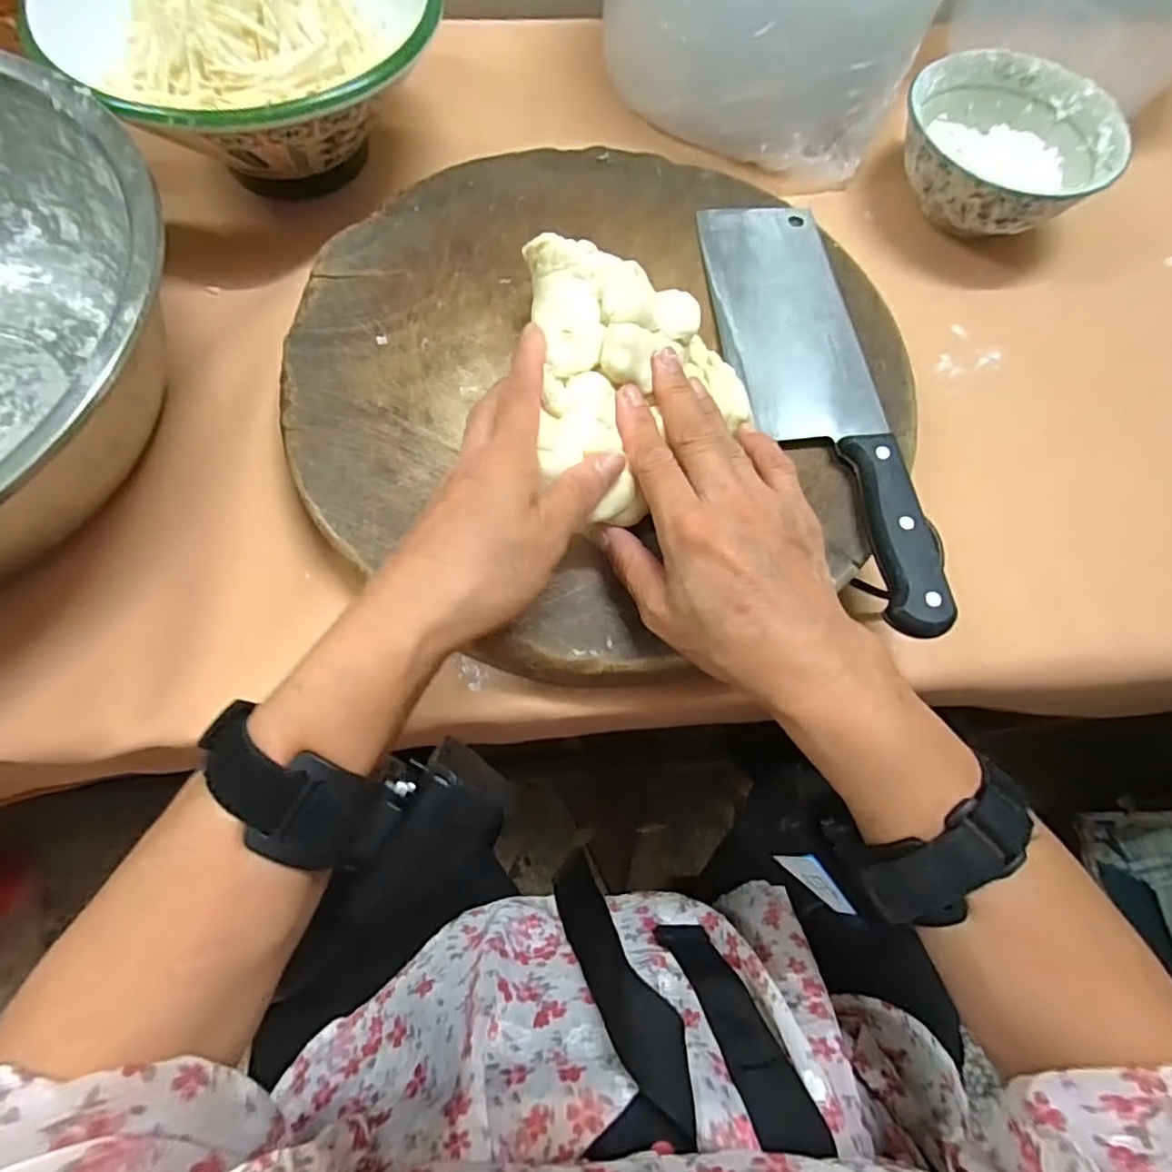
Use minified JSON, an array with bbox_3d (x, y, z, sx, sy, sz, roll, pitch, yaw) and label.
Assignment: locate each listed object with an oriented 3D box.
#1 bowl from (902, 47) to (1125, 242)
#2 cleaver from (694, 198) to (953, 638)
[{"bbox_3d":[0.295,-0.306,0.446,0.136,0.065,0.141,1,69,-3],"label":"bowl"},{"bbox_3d":[0.124,-0.112,0.343,0.081,0.020,0.290,-3,69,-4],"label":"cleaver"}]

